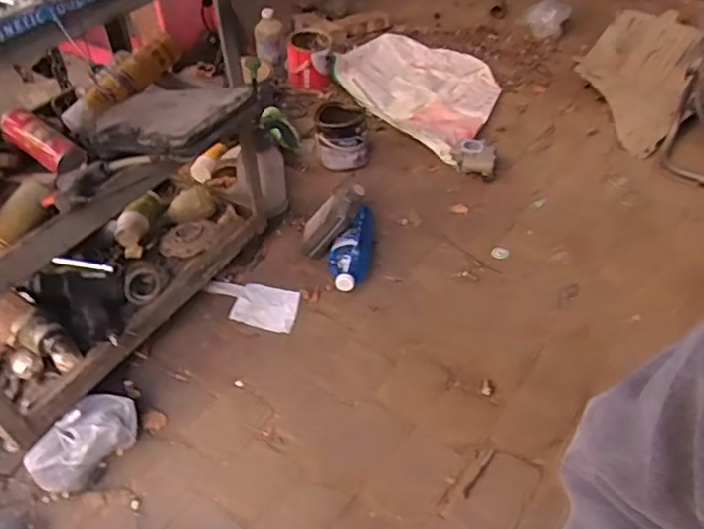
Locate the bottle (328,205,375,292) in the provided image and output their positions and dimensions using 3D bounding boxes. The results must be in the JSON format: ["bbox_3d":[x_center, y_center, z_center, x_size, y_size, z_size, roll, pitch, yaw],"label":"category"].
[{"bbox_3d":[0.004,-0.049,1.430,0.090,0.087,0.268,7,46,7],"label":"bottle"}]

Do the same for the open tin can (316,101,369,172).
[{"bbox_3d":[-0.028,-0.361,1.691,0.152,0.133,0.123,-1,46,-1],"label":"open tin can"}]

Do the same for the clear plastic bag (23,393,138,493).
[{"bbox_3d":[-0.476,0.319,1.070,0.083,0.101,0.198,23,49,24],"label":"clear plastic bag"}]

